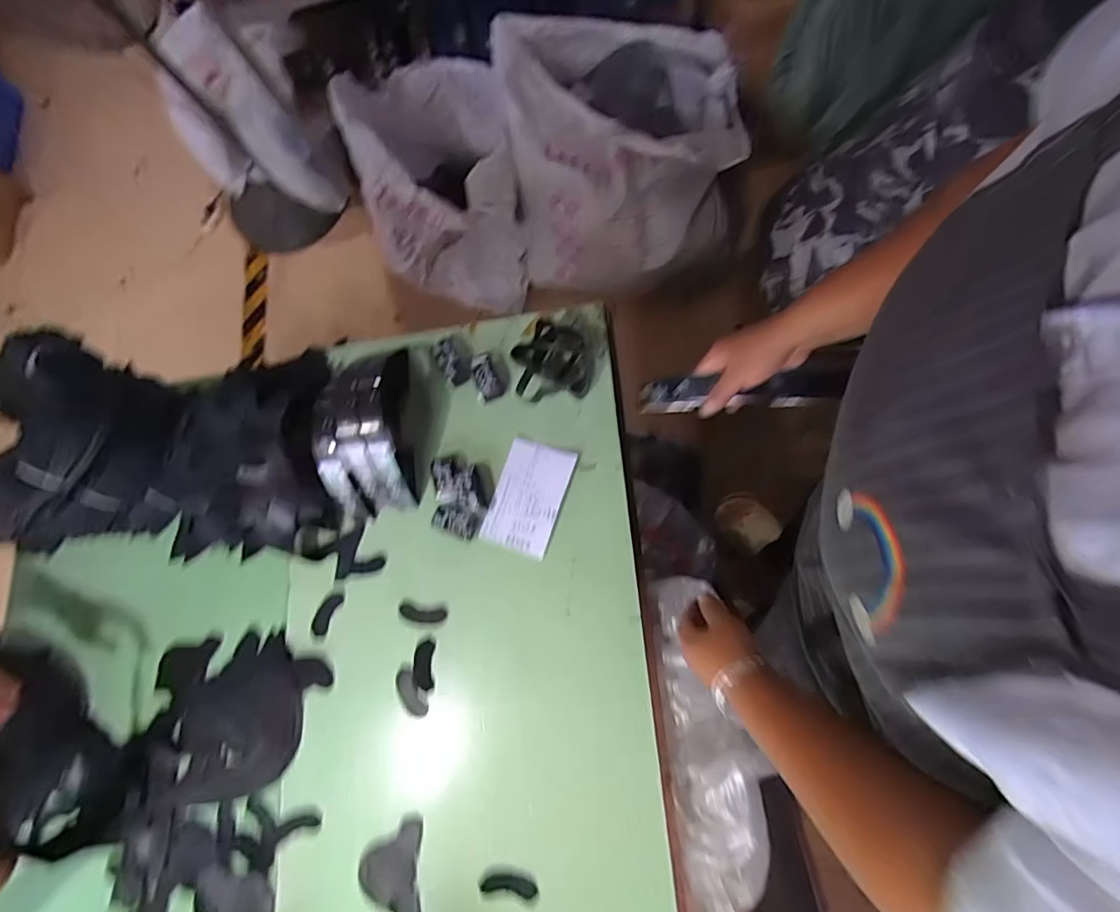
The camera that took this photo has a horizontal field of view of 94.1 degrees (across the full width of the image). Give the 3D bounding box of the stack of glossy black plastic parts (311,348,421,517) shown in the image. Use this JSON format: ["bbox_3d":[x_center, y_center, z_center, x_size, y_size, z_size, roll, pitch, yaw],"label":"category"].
[{"bbox_3d":[-0.298,-0.049,0.780,0.128,0.127,0.251,-10,76,-1],"label":"stack of glossy black plastic parts"}]

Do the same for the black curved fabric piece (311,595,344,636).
[{"bbox_3d":[-0.348,0.234,0.774,0.027,0.005,0.064,25,83,12],"label":"black curved fabric piece"}]

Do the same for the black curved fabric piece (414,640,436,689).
[{"bbox_3d":[-0.192,0.294,0.734,0.030,0.008,0.064,-2,76,1],"label":"black curved fabric piece"}]

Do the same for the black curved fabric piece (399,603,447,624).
[{"bbox_3d":[-0.198,0.228,0.752,0.070,0.005,0.023,6,76,3],"label":"black curved fabric piece"}]

